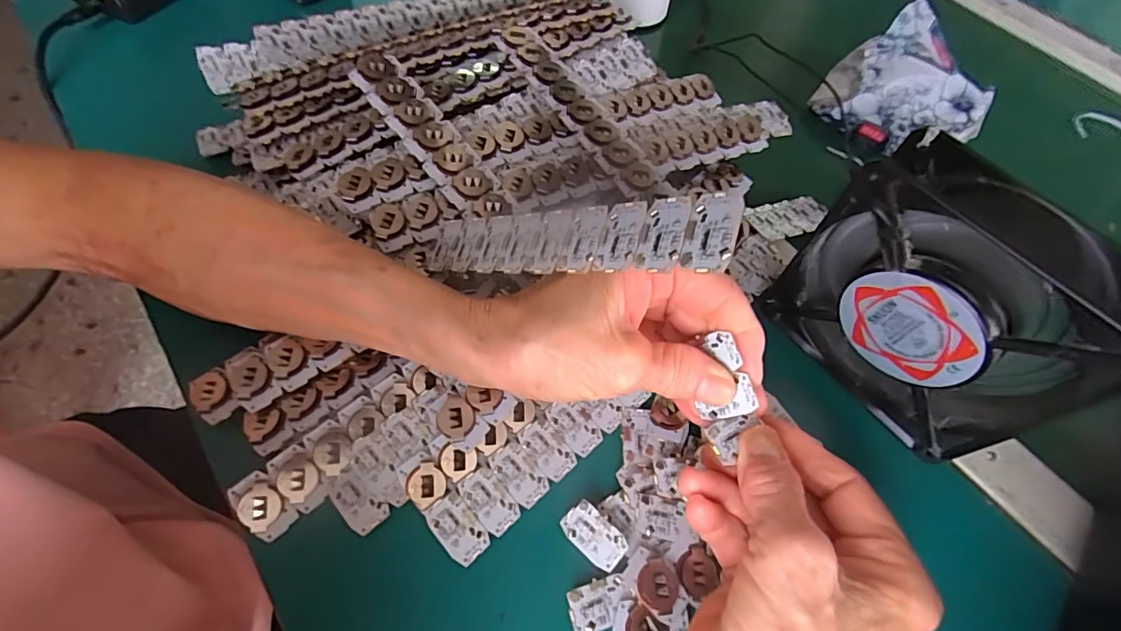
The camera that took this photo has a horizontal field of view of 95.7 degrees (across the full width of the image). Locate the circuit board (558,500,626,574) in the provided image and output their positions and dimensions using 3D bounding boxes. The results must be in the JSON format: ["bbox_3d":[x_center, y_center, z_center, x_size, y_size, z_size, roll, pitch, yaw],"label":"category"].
[{"bbox_3d":[0.015,0.101,0.233,0.030,0.006,0.017,39,66,18],"label":"circuit board"}]

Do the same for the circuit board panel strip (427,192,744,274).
[{"bbox_3d":[-0.005,-0.032,0.216,0.161,0.004,0.031,5,70,41],"label":"circuit board panel strip"}]

